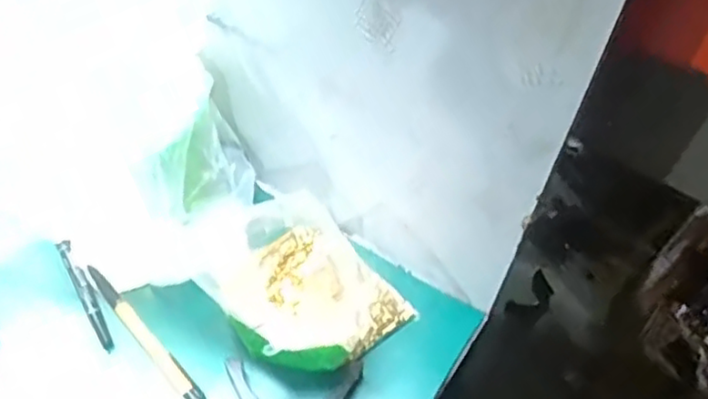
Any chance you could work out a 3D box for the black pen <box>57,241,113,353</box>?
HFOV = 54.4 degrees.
[{"bbox_3d":[-0.198,0.070,0.508,0.011,0.011,0.096,-26,59,-19],"label":"black pen"}]

